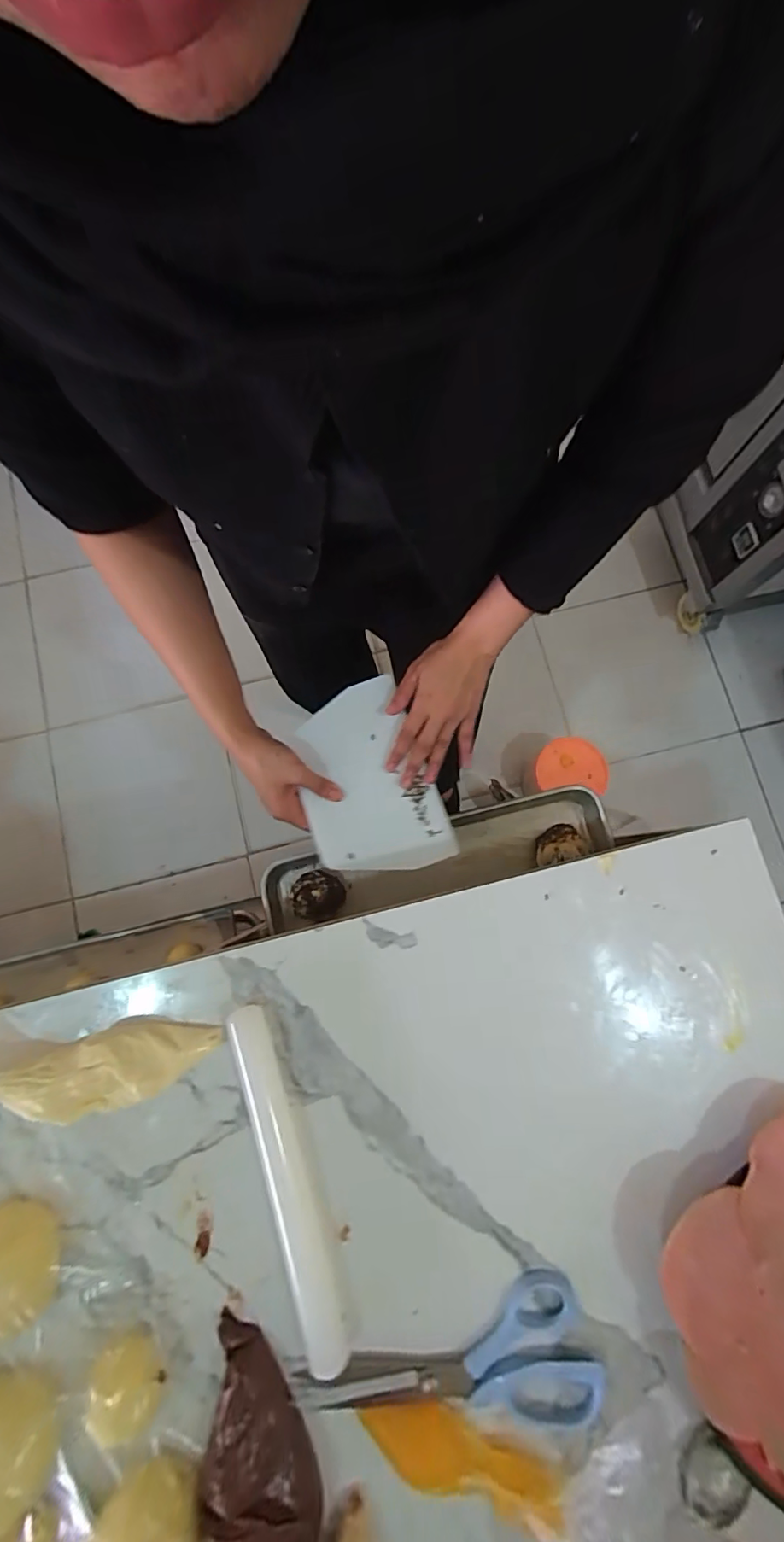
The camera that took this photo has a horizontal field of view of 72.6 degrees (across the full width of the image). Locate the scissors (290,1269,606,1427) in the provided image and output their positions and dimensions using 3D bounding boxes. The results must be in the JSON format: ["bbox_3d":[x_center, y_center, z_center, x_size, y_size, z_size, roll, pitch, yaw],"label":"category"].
[{"bbox_3d":[0.038,0.397,0.343,0.189,0.012,0.081,-15,80,-4],"label":"scissors"}]

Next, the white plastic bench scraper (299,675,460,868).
[{"bbox_3d":[-0.027,0.011,0.527,0.124,0.013,0.188,-19,81,-5],"label":"white plastic bench scraper"}]

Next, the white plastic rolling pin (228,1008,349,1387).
[{"bbox_3d":[-0.073,0.275,0.363,0.028,0.019,0.221,-18,81,-4],"label":"white plastic rolling pin"}]

